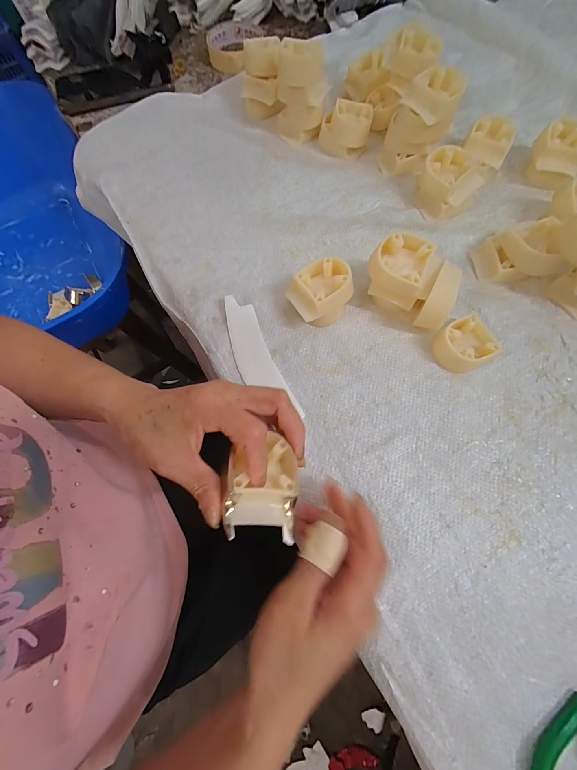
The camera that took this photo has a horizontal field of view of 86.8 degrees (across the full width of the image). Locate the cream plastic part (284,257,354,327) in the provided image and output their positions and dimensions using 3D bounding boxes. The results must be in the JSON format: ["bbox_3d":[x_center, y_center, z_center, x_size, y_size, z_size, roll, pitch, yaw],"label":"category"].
[{"bbox_3d":[0.030,-0.090,0.301,0.056,0.043,0.049,-41,74,-11],"label":"cream plastic part"}]

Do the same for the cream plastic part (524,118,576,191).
[{"bbox_3d":[0.307,-0.262,0.348,0.056,0.037,0.065,37,76,14],"label":"cream plastic part"}]

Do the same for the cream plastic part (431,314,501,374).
[{"bbox_3d":[0.167,-0.037,0.291,0.049,0.021,0.047,-33,73,-9],"label":"cream plastic part"}]

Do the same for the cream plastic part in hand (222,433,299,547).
[{"bbox_3d":[-0.019,0.065,0.204,0.044,0.030,0.063,9,79,-17],"label":"cream plastic part in hand"}]

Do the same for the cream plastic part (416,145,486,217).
[{"bbox_3d":[0.178,-0.228,0.344,0.057,0.038,0.063,-31,72,-8],"label":"cream plastic part"}]

